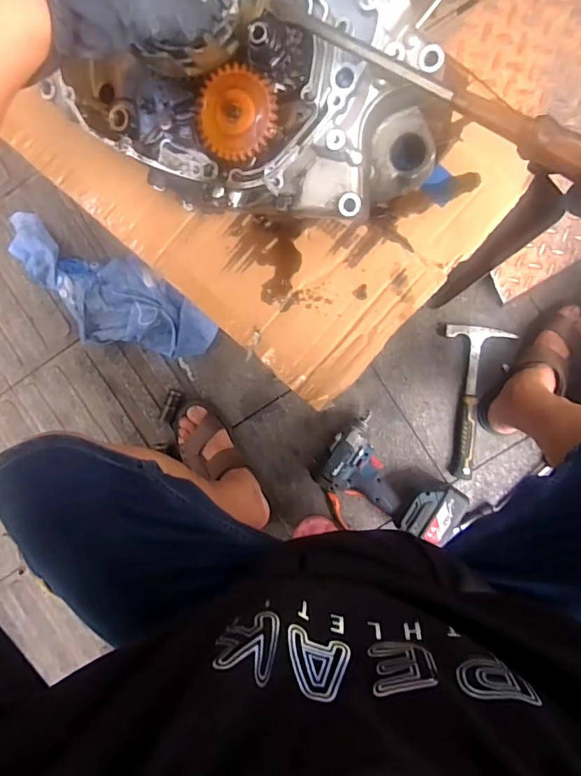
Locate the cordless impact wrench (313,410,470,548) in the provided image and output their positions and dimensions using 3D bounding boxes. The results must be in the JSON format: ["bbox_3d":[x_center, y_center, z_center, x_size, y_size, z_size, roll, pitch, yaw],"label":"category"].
[{"bbox_3d":[0.180,0.158,0.836,0.245,0.089,0.138,30,95,3],"label":"cordless impact wrench"}]

